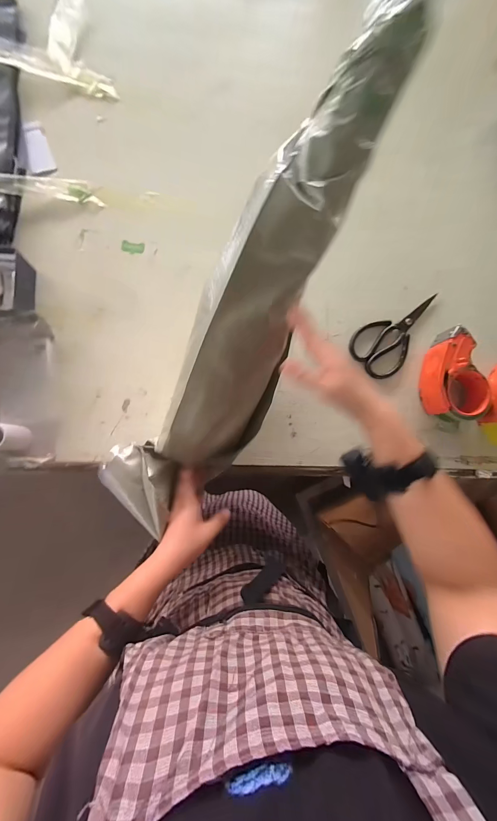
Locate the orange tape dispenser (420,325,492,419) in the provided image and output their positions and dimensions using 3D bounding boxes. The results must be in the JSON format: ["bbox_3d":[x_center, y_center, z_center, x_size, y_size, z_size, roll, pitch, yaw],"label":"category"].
[{"bbox_3d":[0.364,-0.063,0.543,0.100,0.058,0.165,-11,83,-7],"label":"orange tape dispenser"}]

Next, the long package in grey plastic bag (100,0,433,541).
[{"bbox_3d":[0.014,-0.144,0.401,0.150,0.100,0.653,28,101,-1],"label":"long package in grey plastic bag"}]

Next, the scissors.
[{"bbox_3d":[0.287,-0.144,0.577,0.204,0.016,0.103,-35,87,-9],"label":"scissors"}]

